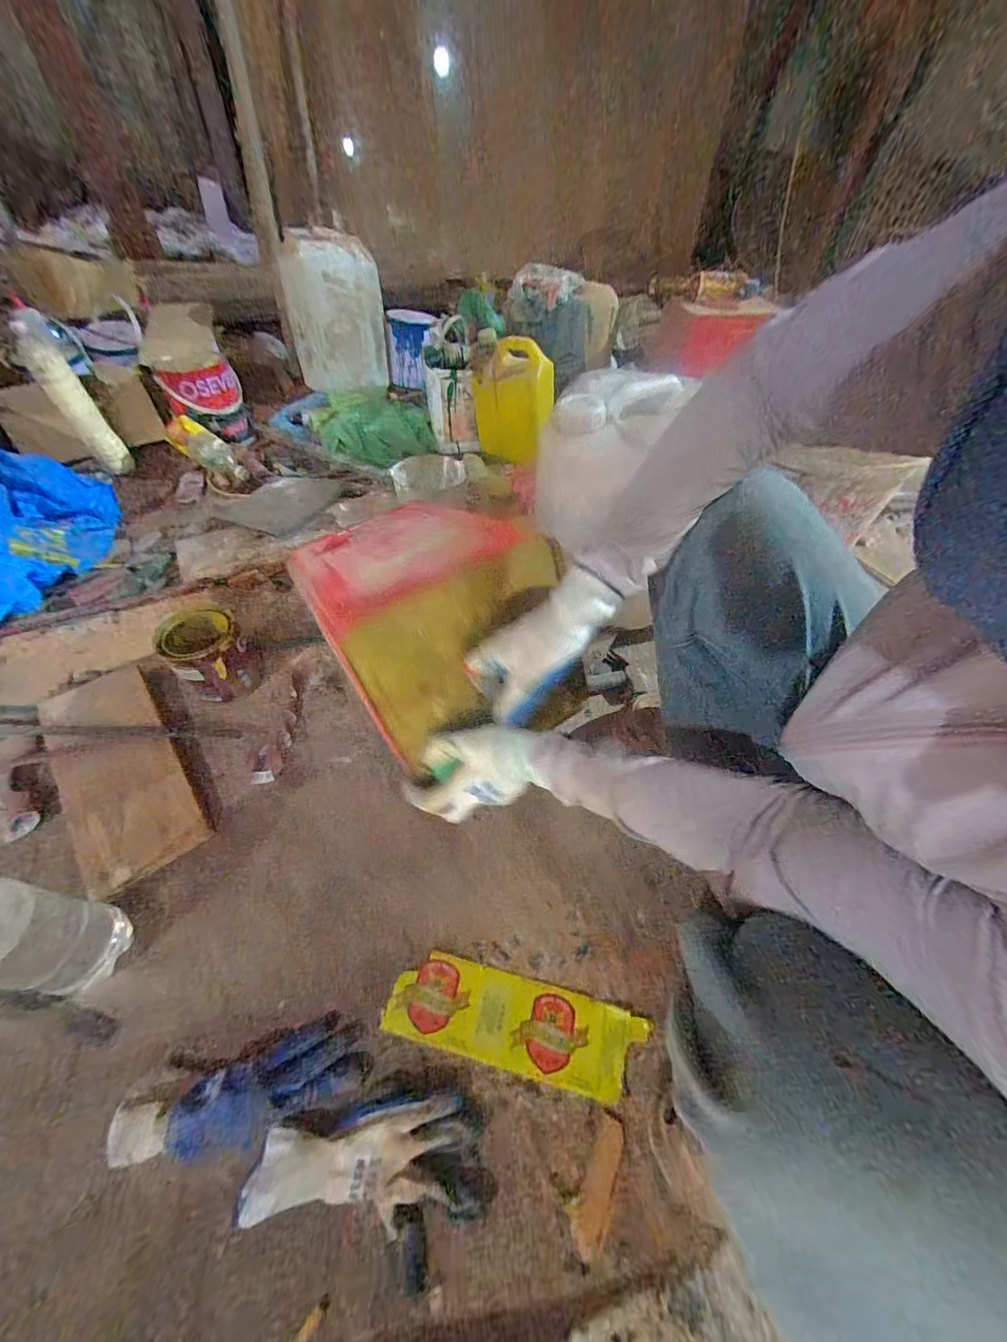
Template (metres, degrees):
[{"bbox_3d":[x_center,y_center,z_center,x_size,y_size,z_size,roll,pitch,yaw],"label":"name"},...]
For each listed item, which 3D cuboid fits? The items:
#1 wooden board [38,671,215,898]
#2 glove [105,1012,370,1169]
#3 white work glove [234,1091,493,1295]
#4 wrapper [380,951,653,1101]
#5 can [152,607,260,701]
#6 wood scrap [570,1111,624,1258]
[{"bbox_3d":[-0.544,0.127,0.631,0.141,0.031,0.353,-31,58,-23],"label":"wooden board"},{"bbox_3d":[-0.248,0.401,0.429,0.217,0.044,0.078,-13,53,-11],"label":"glove"},{"bbox_3d":[-0.121,0.456,0.395,0.208,0.030,0.111,-4,52,-3],"label":"white work glove"},{"bbox_3d":[0.012,0.378,0.486,0.268,0.017,0.080,12,52,5],"label":"wrapper"},{"bbox_3d":[-0.463,-0.026,0.718,0.111,0.103,0.122,0,52,0],"label":"can"},{"bbox_3d":[0.089,0.470,0.413,0.027,0.007,0.091,25,56,18],"label":"wood scrap"}]

